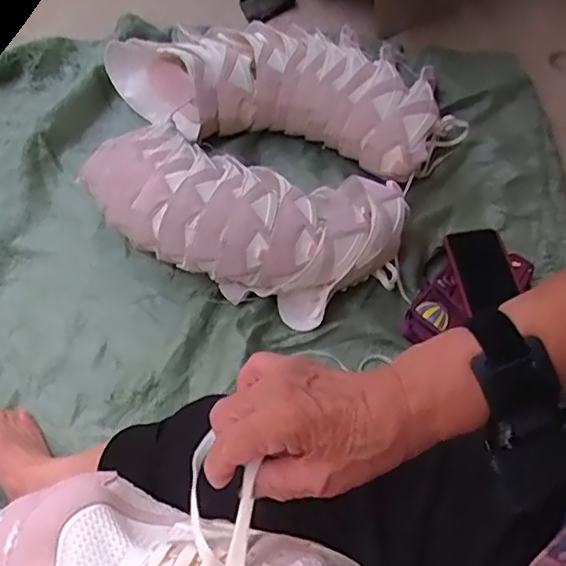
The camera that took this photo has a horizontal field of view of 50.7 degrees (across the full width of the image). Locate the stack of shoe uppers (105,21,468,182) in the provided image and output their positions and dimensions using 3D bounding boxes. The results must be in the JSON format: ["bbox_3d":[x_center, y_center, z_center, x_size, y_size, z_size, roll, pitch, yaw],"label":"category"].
[{"bbox_3d":[0.001,-0.327,0.986,0.583,0.136,0.230,15,63,9],"label":"stack of shoe uppers"}]

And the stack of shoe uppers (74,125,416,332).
[{"bbox_3d":[-0.062,-0.089,0.849,0.440,0.144,0.197,16,63,9],"label":"stack of shoe uppers"}]

